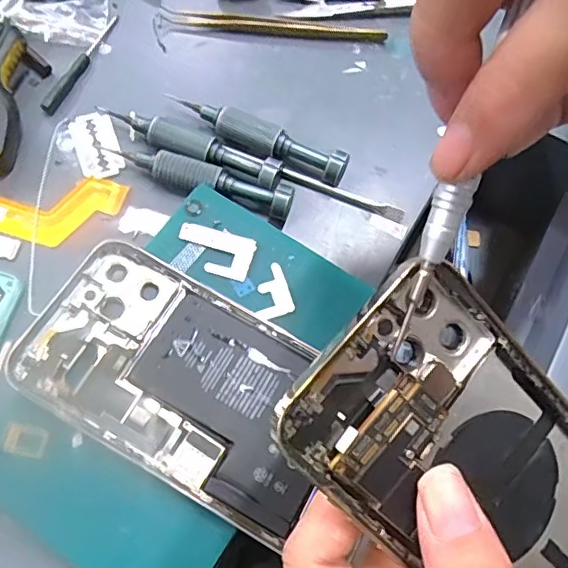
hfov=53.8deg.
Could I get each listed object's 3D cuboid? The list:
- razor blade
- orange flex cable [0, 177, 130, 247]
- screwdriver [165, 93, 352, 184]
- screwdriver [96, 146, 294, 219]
[{"bbox_3d":[-0.102,-0.076,0.302,0.022,0.004,0.041,-20,70,-11],"label":"razor blade"},{"bbox_3d":[-0.133,-0.042,0.287,0.097,0.004,0.040,9,67,1],"label":"orange flex cable"},{"bbox_3d":[-0.014,-0.081,0.304,0.101,0.014,0.015,26,68,8],"label":"screwdriver"},{"bbox_3d":[-0.045,-0.055,0.290,0.100,0.015,0.017,18,68,5],"label":"screwdriver"}]

